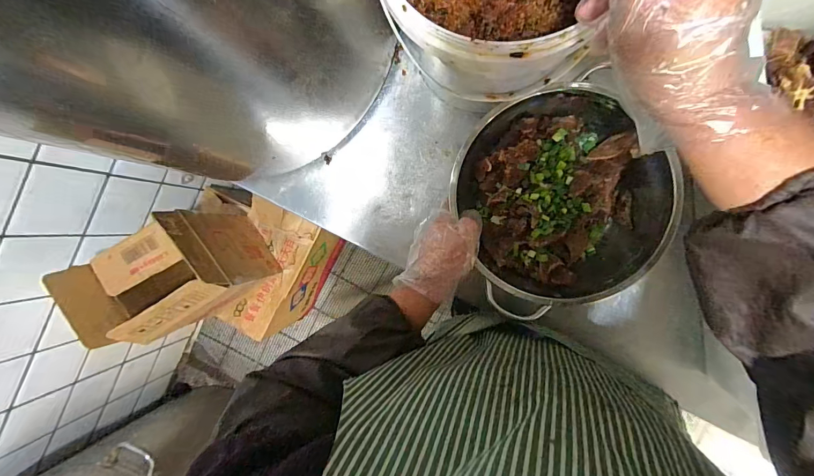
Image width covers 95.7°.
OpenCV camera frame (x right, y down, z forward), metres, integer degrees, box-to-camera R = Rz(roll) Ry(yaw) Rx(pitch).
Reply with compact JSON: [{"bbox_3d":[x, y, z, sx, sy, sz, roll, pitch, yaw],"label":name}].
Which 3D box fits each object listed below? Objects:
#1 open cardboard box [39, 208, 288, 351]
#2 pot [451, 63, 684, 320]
[{"bbox_3d":[-0.503,0.075,0.875,0.262,0.388,0.212,-37,87,5],"label":"open cardboard box"},{"bbox_3d":[0.205,-0.055,0.471,0.268,0.087,0.256,0,91,6],"label":"pot"}]

